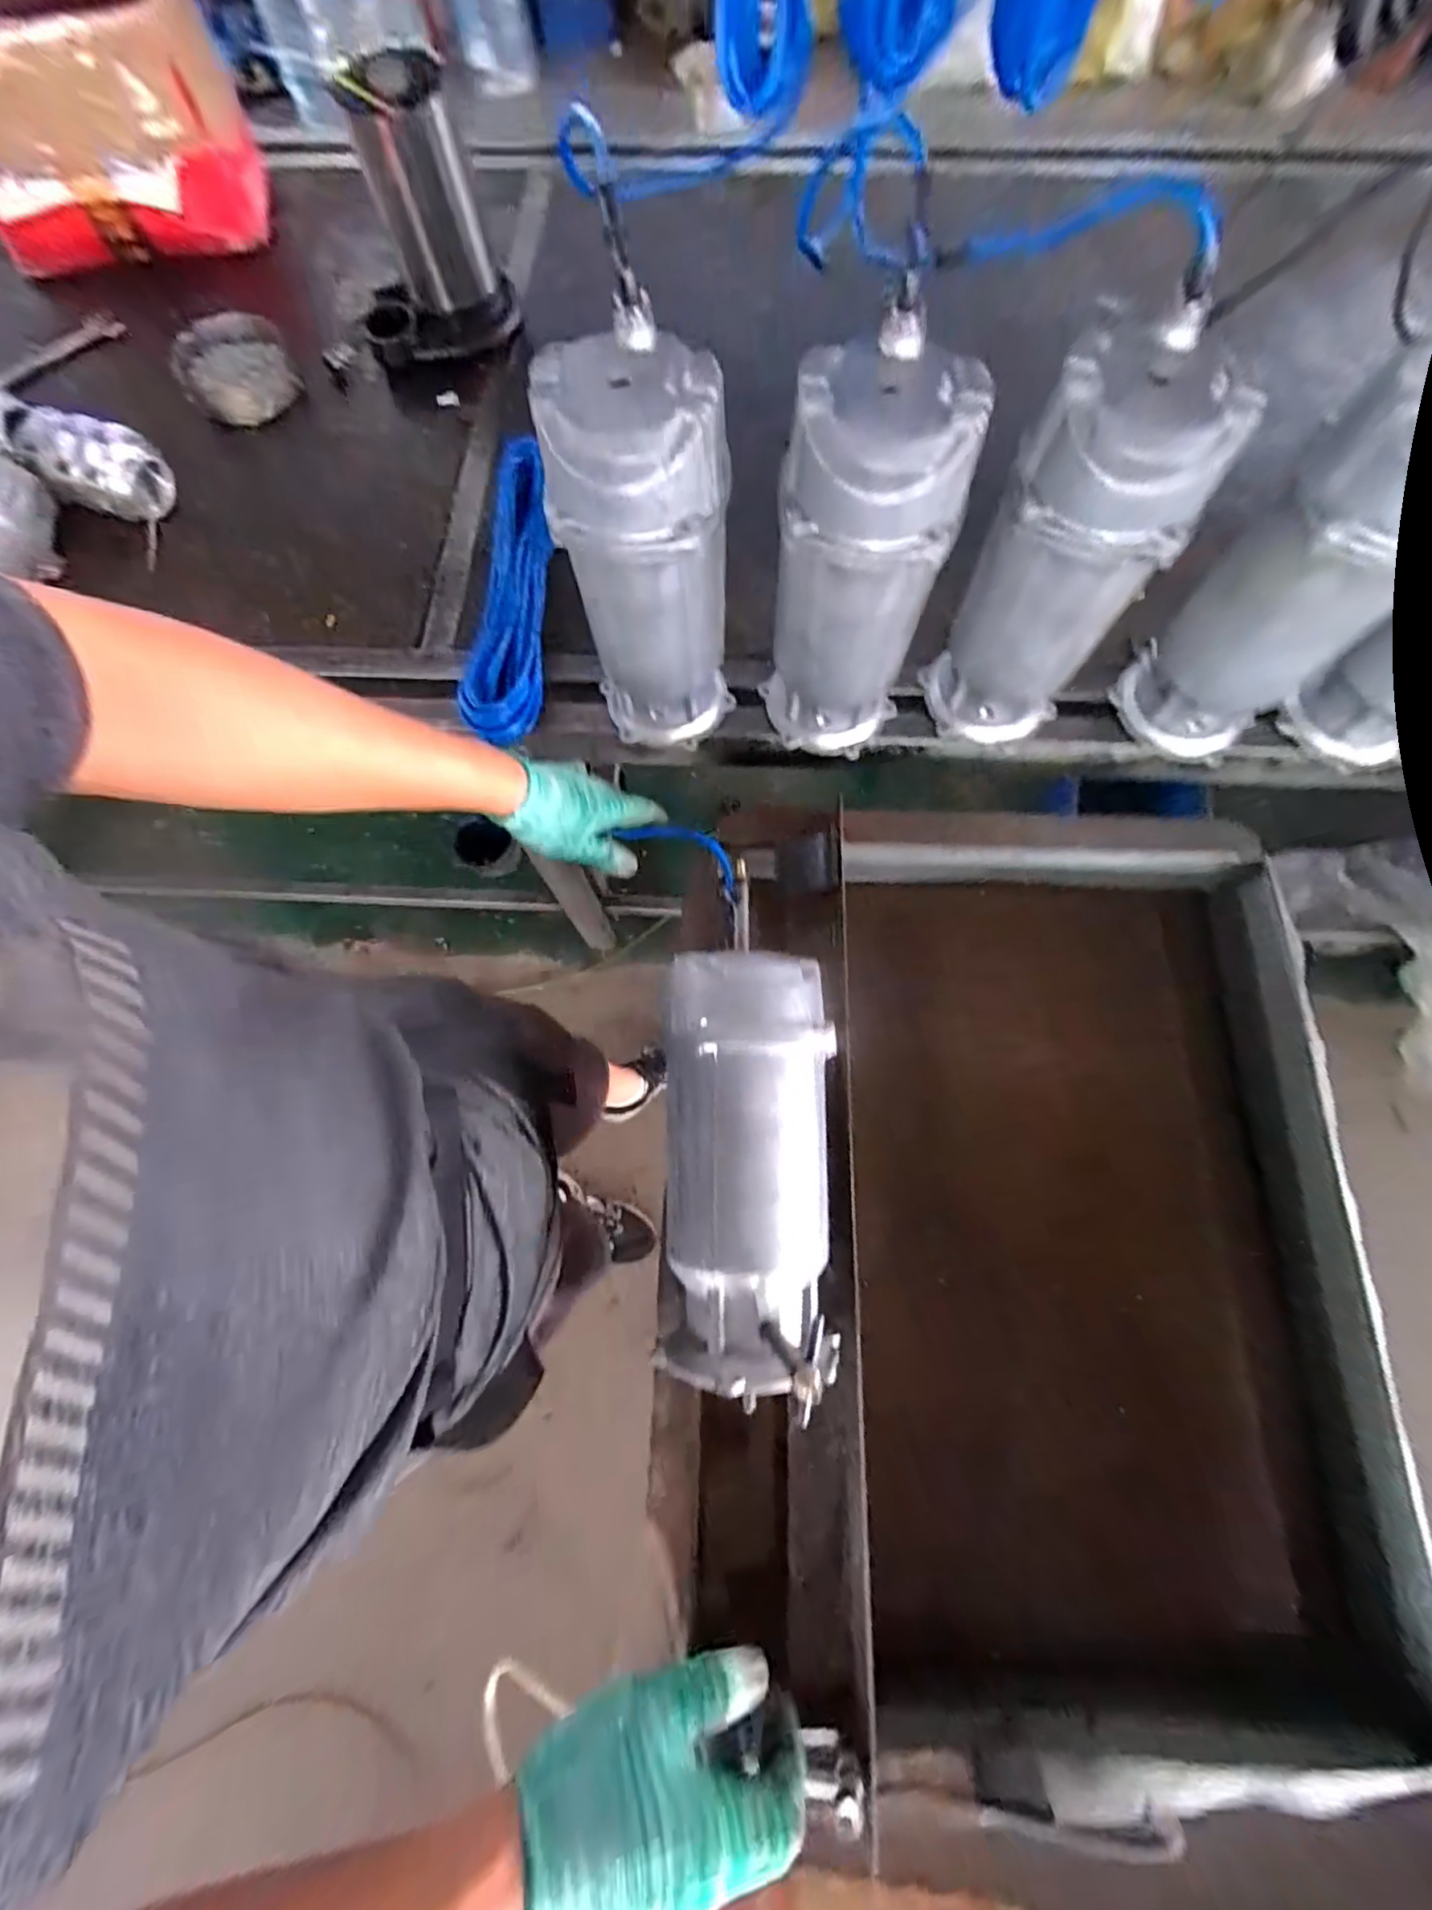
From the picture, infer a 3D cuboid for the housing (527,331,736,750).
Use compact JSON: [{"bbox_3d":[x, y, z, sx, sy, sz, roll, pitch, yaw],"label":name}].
[{"bbox_3d":[-0.056,-0.310,0.537,0.127,0.298,0.113,-6,73,-1],"label":"housing"}]

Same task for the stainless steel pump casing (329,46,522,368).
[{"bbox_3d":[-0.371,-0.890,0.760,0.190,0.235,0.165,-15,73,-3],"label":"stainless steel pump casing"}]

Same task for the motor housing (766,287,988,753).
[{"bbox_3d":[0.114,-0.306,0.532,0.126,0.293,0.108,11,74,5],"label":"motor housing"}]

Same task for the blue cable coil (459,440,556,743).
[{"bbox_3d":[-0.220,-0.392,0.687,0.072,0.070,0.365,1,73,1],"label":"blue cable coil"}]

